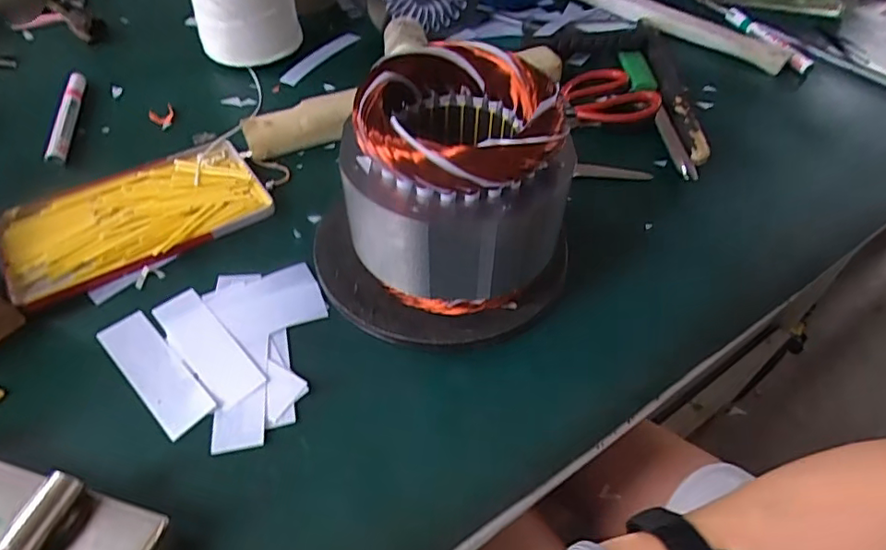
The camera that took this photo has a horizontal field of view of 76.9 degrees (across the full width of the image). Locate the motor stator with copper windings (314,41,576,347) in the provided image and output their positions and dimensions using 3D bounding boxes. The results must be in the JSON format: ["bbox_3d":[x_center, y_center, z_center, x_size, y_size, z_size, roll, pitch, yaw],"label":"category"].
[{"bbox_3d":[-0.006,-0.045,0.376,0.154,0.149,0.142,2,51,-2],"label":"motor stator with copper windings"}]

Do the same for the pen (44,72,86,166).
[{"bbox_3d":[-0.371,-0.159,0.550,0.018,0.013,0.137,-8,52,-9],"label":"pen"}]

